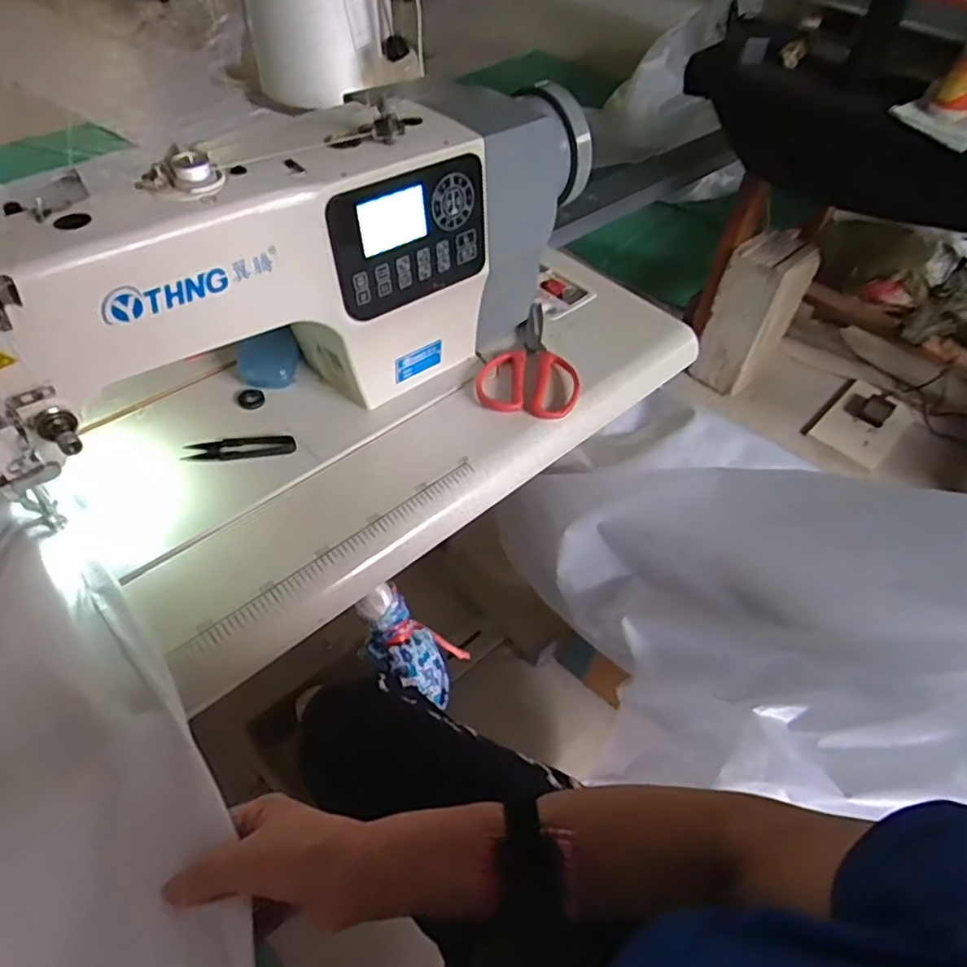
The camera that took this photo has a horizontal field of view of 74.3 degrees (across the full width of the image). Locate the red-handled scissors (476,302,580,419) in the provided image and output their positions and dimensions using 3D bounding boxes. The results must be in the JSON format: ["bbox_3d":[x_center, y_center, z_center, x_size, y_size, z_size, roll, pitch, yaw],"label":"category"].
[{"bbox_3d":[0.052,-0.137,0.681,0.101,0.009,0.177,8,51,3],"label":"red-handled scissors"}]

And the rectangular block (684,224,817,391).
[{"bbox_3d":[0.679,-0.421,1.627,0.197,0.428,0.118,23,53,14],"label":"rectangular block"}]

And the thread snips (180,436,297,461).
[{"bbox_3d":[-0.222,-0.033,0.583,0.098,0.008,0.025,-4,51,-7],"label":"thread snips"}]

